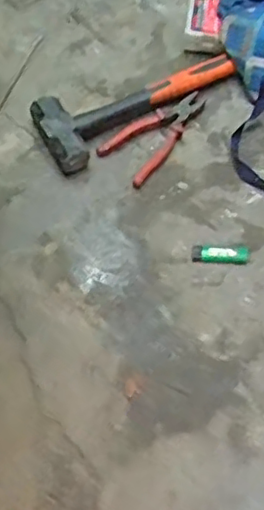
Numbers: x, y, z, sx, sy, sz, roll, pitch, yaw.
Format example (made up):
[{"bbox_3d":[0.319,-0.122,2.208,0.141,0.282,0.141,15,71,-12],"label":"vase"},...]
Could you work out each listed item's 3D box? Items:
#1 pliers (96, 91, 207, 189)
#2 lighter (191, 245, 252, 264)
[{"bbox_3d":[0.047,-0.198,1.037,0.189,0.014,0.093,-38,70,-19],"label":"pliers"},{"bbox_3d":[0.133,-0.001,0.959,0.085,0.011,0.026,4,63,0],"label":"lighter"}]

